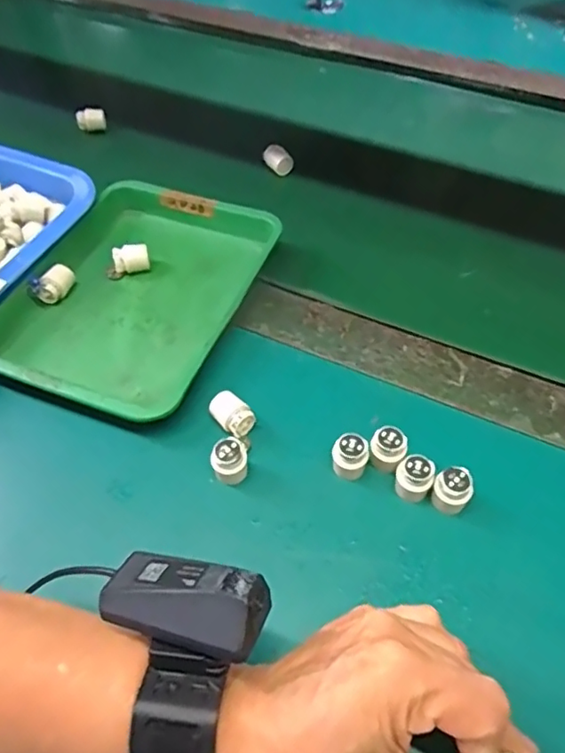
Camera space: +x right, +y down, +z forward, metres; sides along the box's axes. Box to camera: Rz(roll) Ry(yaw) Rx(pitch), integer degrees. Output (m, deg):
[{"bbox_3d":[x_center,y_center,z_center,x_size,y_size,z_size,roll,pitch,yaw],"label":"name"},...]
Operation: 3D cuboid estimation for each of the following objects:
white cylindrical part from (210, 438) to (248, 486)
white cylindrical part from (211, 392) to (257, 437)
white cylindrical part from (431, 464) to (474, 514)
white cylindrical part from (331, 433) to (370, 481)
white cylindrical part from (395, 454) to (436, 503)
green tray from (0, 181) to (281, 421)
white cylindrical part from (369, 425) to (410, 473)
[{"bbox_3d":[-0.032,0.052,0.349,0.021,0.027,0.017,-13,53,-9],"label":"white cylindrical part"},{"bbox_3d":[-0.033,0.024,0.373,0.019,0.016,0.029,-38,61,-25],"label":"white cylindrical part"},{"bbox_3d":[0.099,0.067,0.336,0.021,0.026,0.019,9,53,8],"label":"white cylindrical part"},{"bbox_3d":[0.041,0.049,0.349,0.021,0.026,0.018,7,53,6],"label":"white cylindrical part"},{"bbox_3d":[0.078,0.061,0.341,0.021,0.026,0.018,15,54,12],"label":"white cylindrical part"},{"bbox_3d":[-0.111,-0.065,0.441,0.163,0.032,0.217,17,55,14],"label":"green tray"},{"bbox_3d":[0.065,0.046,0.352,0.021,0.026,0.019,22,56,16],"label":"white cylindrical part"}]

